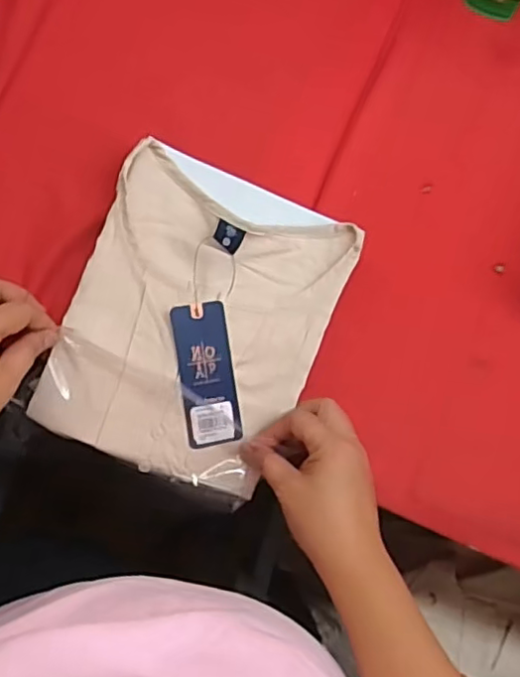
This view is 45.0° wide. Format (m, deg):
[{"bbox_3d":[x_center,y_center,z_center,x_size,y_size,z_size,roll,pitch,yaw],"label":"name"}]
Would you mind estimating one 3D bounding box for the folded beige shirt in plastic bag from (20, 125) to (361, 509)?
[{"bbox_3d":[-0.052,-0.013,0.532,0.204,0.021,0.256,24,88,-9],"label":"folded beige shirt in plastic bag"}]

